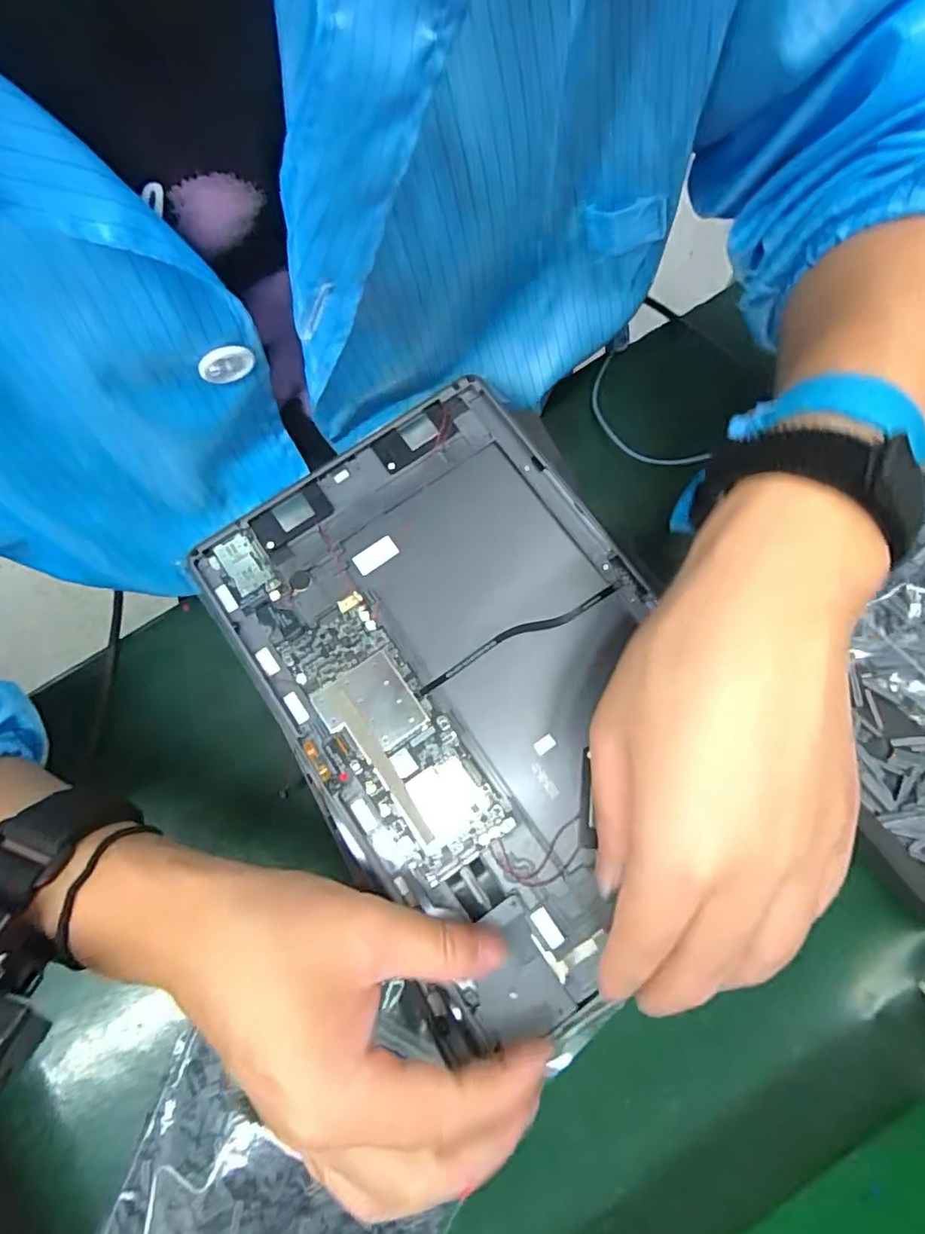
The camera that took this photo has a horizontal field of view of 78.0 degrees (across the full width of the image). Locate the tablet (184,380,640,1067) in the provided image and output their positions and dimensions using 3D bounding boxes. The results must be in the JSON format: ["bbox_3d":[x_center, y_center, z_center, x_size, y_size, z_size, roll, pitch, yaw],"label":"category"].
[{"bbox_3d":[0.004,0.030,0.252,0.171,0.014,0.253,-29,80,-4],"label":"tablet"}]

